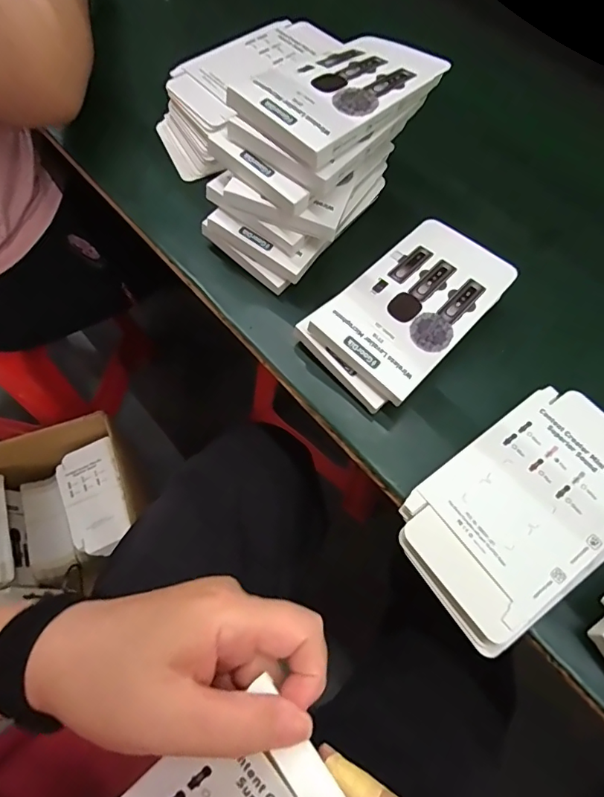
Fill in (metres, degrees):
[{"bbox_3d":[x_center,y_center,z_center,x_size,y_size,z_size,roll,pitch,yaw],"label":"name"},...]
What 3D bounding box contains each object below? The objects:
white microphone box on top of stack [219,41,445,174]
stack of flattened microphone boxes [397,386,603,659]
[{"bbox_3d":[0.032,-0.256,0.398,0.157,0.022,0.097,-41,72,-17],"label":"white microphone box on top of stack"},{"bbox_3d":[0.175,0.082,0.373,0.200,0.022,0.123,-33,70,-15],"label":"stack of flattened microphone boxes"}]

